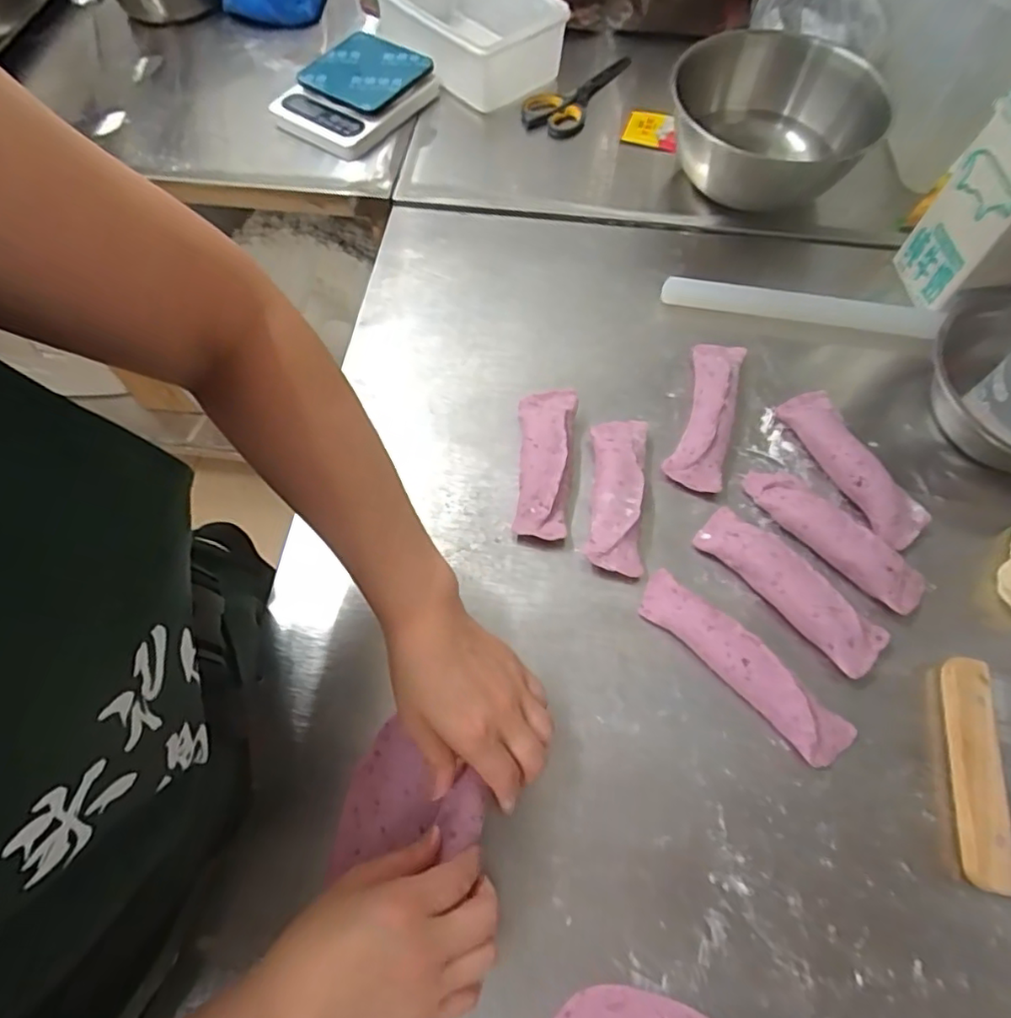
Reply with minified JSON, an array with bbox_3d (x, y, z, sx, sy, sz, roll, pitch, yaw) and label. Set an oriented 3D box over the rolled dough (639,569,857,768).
[{"bbox_3d":[0.174,0.114,0.445,0.173,0.027,0.039,41,72,19],"label":"rolled dough"}]

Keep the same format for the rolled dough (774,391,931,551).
[{"bbox_3d":[0.296,-0.040,0.513,0.040,0.034,0.152,-27,66,-11],"label":"rolled dough"}]

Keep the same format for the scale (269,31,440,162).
[{"bbox_3d":[-0.187,-0.509,0.742,0.149,0.043,0.171,29,68,15],"label":"scale"}]

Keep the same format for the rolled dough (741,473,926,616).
[{"bbox_3d":[0.265,0.019,0.488,0.040,0.030,0.155,-42,70,-17],"label":"rolled dough"}]

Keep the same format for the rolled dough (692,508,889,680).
[{"bbox_3d":[0.220,0.060,0.470,0.044,0.029,0.152,-38,68,-15],"label":"rolled dough"}]

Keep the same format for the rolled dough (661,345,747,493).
[{"bbox_3d":[0.181,-0.089,0.541,0.046,0.033,0.150,14,65,9],"label":"rolled dough"}]

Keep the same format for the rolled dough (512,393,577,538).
[{"bbox_3d":[0.033,-0.040,0.516,0.047,0.029,0.135,5,64,4],"label":"rolled dough"}]

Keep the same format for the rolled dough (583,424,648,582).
[{"bbox_3d":[0.094,-0.015,0.508,0.046,0.028,0.141,5,64,5],"label":"rolled dough"}]

